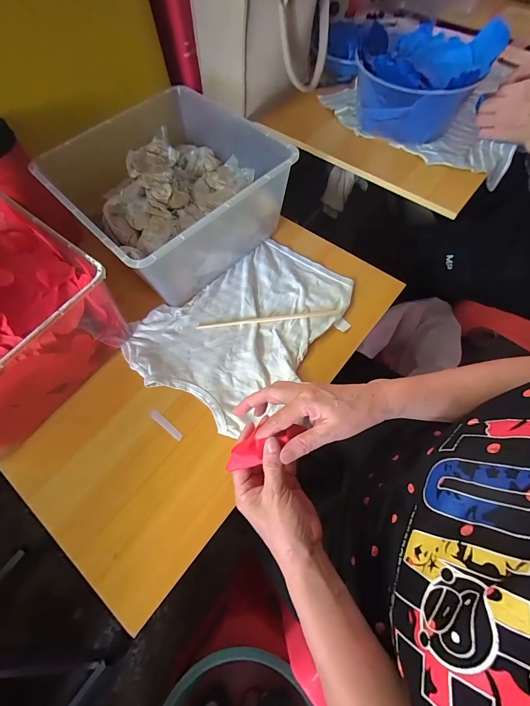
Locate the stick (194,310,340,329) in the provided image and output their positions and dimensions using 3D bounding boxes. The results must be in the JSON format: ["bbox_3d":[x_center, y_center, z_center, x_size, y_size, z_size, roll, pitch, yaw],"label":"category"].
[{"bbox_3d":[0.005,-0.054,0.490,0.223,0.006,0.009,-5,65,-1],"label":"stick"}]

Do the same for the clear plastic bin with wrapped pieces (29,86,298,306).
[{"bbox_3d":[-0.152,-0.259,0.517,0.293,0.139,0.299,-41,71,-16],"label":"clear plastic bin with wrapped pieces"}]

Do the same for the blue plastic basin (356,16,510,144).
[{"bbox_3d":[0.275,-0.491,0.573,0.204,0.124,0.223,-1,65,1],"label":"blue plastic basin"}]

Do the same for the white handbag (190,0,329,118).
[{"bbox_3d":[-0.011,-0.610,0.575,0.214,0.194,0.195,38,71,17],"label":"white handbag"}]

